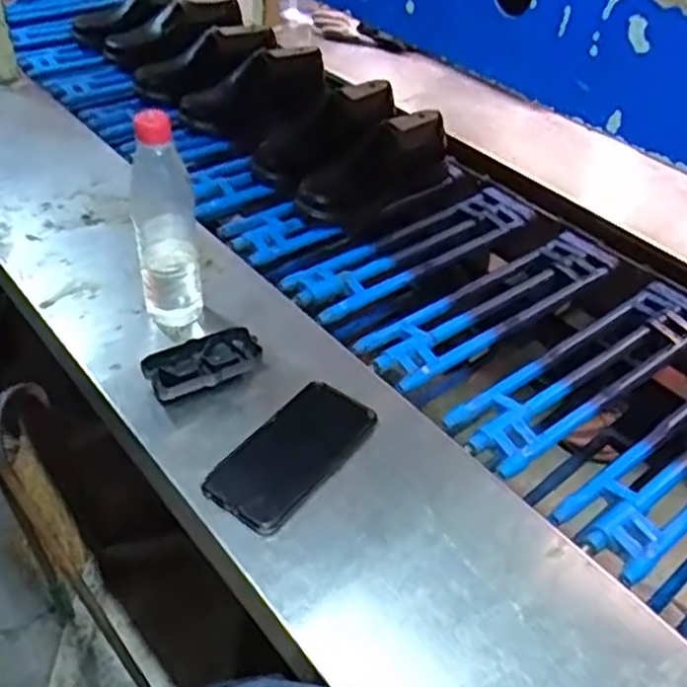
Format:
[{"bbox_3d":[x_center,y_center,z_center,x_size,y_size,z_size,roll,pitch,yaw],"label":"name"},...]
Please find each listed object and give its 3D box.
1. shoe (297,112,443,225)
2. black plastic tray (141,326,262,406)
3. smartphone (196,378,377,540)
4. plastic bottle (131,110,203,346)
[{"bbox_3d":[0.046,-0.242,1.045,0.247,0.088,0.085,-32,51,-12],"label":"shoe"},{"bbox_3d":[-0.137,0.019,0.720,0.107,0.021,0.054,-18,46,-22],"label":"black plastic tray"},{"bbox_3d":[-0.045,0.097,0.657,0.082,0.008,0.162,28,48,25],"label":"smartphone"},{"bbox_3d":[-0.174,-0.111,0.719,0.061,0.223,0.056,-8,43,-12],"label":"plastic bottle"}]

